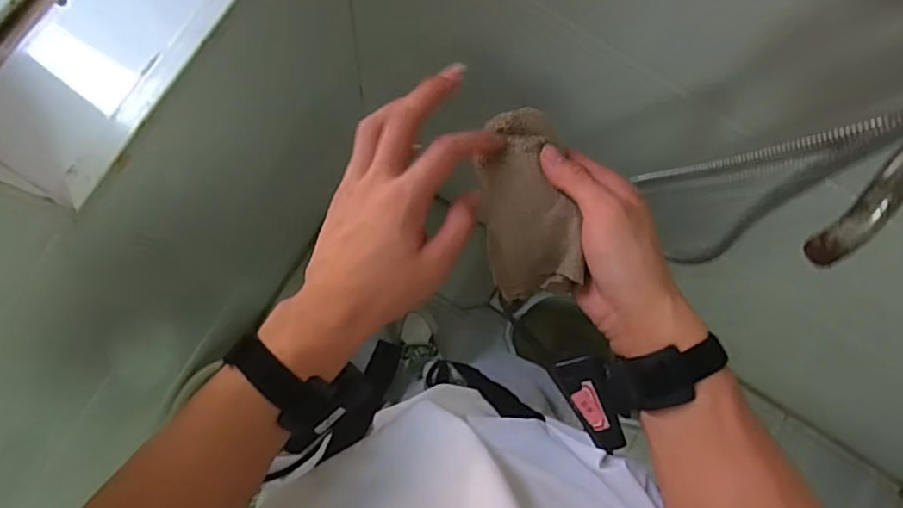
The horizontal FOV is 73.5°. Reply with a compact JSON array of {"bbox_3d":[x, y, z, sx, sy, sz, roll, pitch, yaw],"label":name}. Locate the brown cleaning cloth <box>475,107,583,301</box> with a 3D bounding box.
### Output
[{"bbox_3d":[0.054,-0.034,0.429,0.063,0.017,0.130,-7,95,14],"label":"brown cleaning cloth"}]

